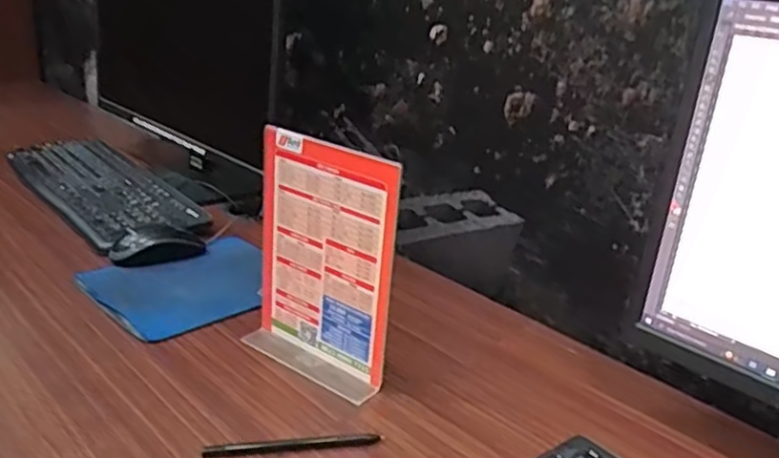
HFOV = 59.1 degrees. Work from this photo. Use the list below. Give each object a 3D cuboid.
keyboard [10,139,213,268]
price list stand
[{"bbox_3d":[-0.410,-0.066,0.990,0.154,0.044,0.499,-15,29,-38],"label":"keyboard"},{"bbox_3d":[-0.066,0.029,0.607,0.151,0.202,0.039,20,27,35],"label":"price list stand"}]

